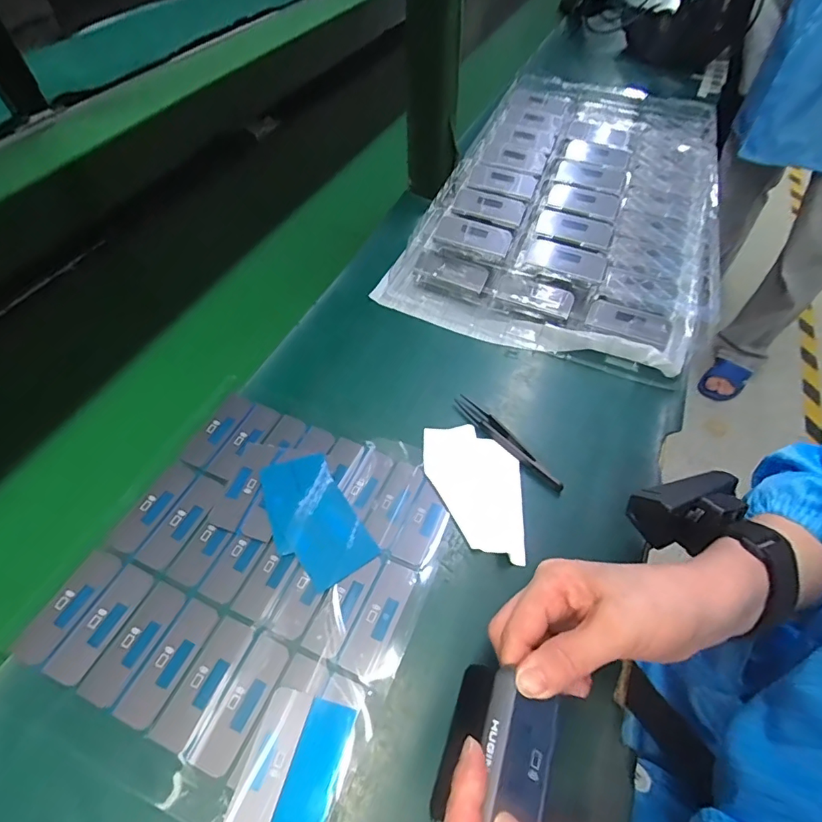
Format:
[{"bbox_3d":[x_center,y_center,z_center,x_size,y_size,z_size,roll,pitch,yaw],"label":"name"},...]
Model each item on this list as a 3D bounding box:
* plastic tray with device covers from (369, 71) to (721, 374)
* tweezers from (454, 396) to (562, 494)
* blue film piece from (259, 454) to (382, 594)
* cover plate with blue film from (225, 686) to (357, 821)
[{"bbox_3d":[0.215,-0.276,0.595,0.303,0.064,0.558,20,55,14],"label":"plastic tray with device covers"},{"bbox_3d":[0.076,0.024,0.389,0.016,0.008,0.112,-31,59,-23],"label":"tweezers"},{"bbox_3d":[-0.071,0.075,0.348,0.056,0.006,0.100,-27,57,-20],"label":"blue film piece"},{"bbox_3d":[-0.064,0.194,0.261,0.049,0.004,0.069,12,53,8],"label":"cover plate with blue film"}]

